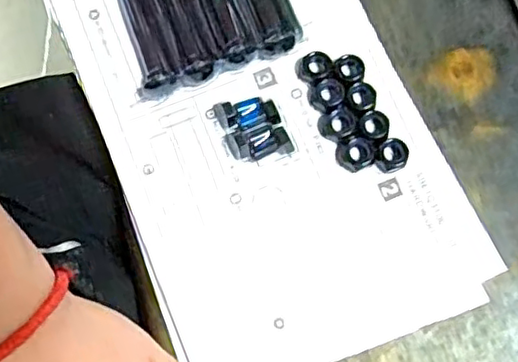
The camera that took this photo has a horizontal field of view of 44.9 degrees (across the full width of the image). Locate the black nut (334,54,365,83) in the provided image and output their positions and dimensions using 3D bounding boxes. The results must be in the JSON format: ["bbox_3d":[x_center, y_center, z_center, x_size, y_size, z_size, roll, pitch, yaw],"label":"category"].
[{"bbox_3d":[0.046,-0.057,0.318,0.015,0.004,0.014,0,77,1],"label":"black nut"}]

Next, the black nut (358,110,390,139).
[{"bbox_3d":[0.057,-0.028,0.311,0.014,0.004,0.014,0,77,1],"label":"black nut"}]

